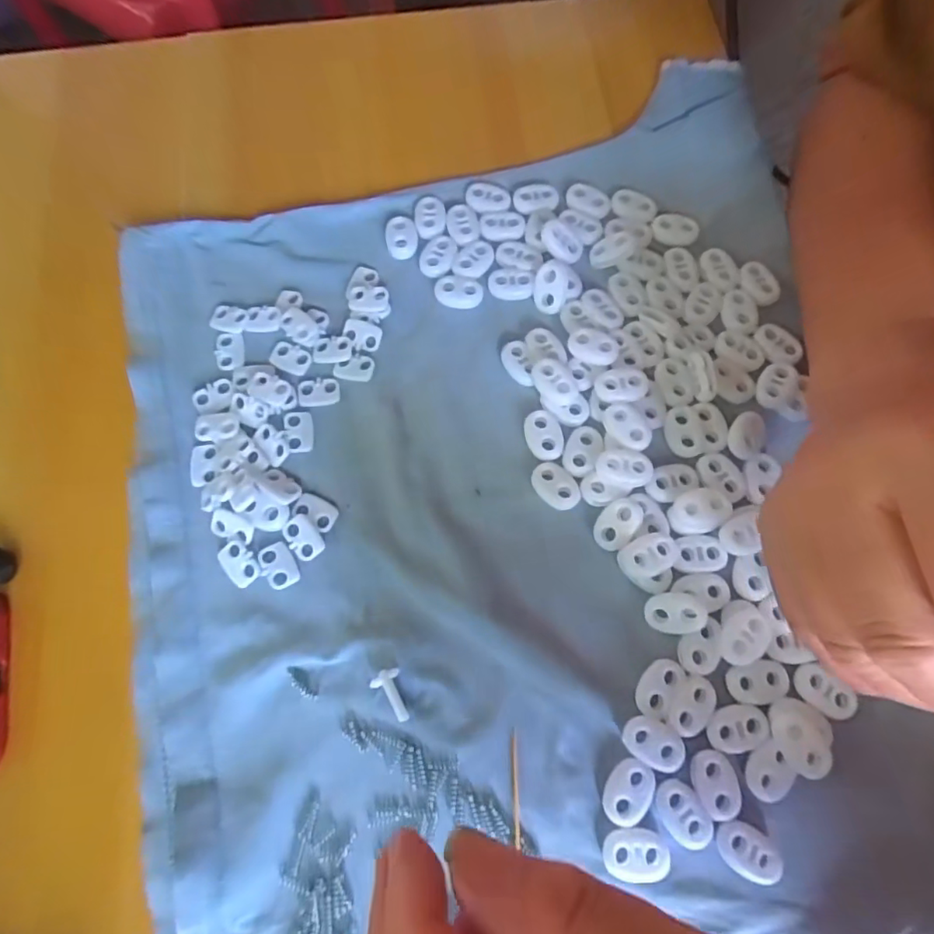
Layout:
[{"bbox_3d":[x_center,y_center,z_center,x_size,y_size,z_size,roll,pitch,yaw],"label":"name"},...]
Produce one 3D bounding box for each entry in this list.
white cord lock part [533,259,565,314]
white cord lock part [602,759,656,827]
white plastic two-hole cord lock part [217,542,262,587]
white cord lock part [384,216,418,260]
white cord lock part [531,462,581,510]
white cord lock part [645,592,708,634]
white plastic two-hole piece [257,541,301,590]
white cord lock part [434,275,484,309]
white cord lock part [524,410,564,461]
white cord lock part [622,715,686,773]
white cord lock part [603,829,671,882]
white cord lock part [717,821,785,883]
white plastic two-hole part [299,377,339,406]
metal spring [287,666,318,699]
[{"bbox_3d":[0.038,-0.081,0.248,0.014,0.006,0.022,7,108,11],"label":"white cord lock part"},{"bbox_3d":[0.057,0.114,0.191,0.015,0.004,0.022,31,76,9],"label":"white cord lock part"},{"bbox_3d":[-0.092,0.038,0.218,0.012,0.004,0.018,-37,76,-10],"label":"white plastic two-hole cord lock part"},{"bbox_3d":[-0.031,-0.111,0.262,0.015,0.004,0.021,-12,74,-3],"label":"white cord lock part"},{"bbox_3d":[0.036,0.007,0.223,0.022,0.004,0.015,41,78,12],"label":"white cord lock part"},{"bbox_3d":[0.079,0.055,0.207,0.020,0.008,0.015,2,73,1],"label":"white cord lock part"},{"bbox_3d":[-0.076,0.039,0.218,0.013,0.004,0.018,-30,75,-8],"label":"white plastic two-hole piece"},{"bbox_3d":[-0.004,-0.081,0.253,0.022,0.006,0.014,10,74,4],"label":"white cord lock part"},{"bbox_3d":[0.033,-0.014,0.232,0.015,0.004,0.022,-8,74,-2],"label":"white cord lock part"},{"bbox_3d":[0.067,0.099,0.194,0.022,0.004,0.015,25,75,8],"label":"white cord lock part"},{"bbox_3d":[0.058,0.133,0.186,0.022,0.004,0.015,-1,73,0],"label":"white cord lock part"},{"bbox_3d":[0.097,0.132,0.188,0.023,0.005,0.015,32,76,10],"label":"white cord lock part"},{"bbox_3d":[-0.066,-0.033,0.240,0.018,0.004,0.013,-6,73,-1],"label":"white plastic two-hole part"},{"bbox_3d":[-0.063,0.082,0.206,0.005,0.004,0.015,-38,77,-10],"label":"metal spring"}]

